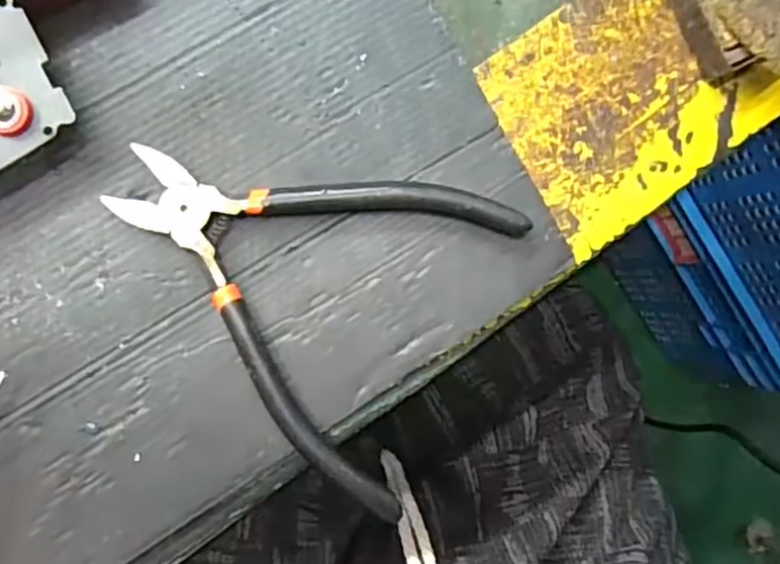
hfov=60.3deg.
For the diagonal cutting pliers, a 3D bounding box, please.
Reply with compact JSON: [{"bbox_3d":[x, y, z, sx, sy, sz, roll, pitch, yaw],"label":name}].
[{"bbox_3d":[-0.035,-0.001,0.250,0.141,0.012,0.122,28,85,-7],"label":"diagonal cutting pliers"}]

